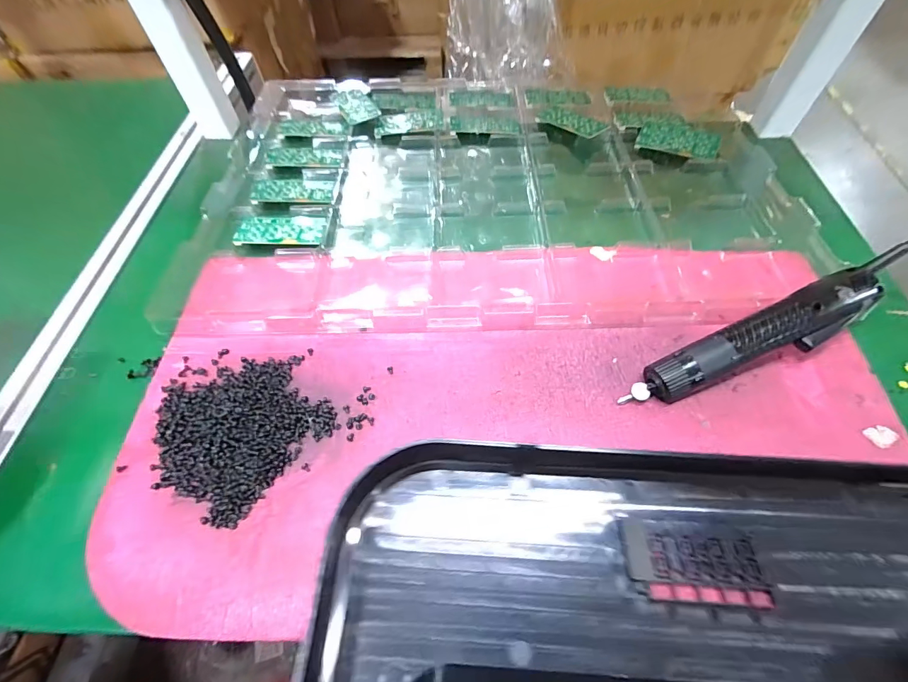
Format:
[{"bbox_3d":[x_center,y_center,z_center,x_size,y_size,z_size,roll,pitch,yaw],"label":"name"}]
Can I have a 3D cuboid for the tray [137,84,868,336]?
[{"bbox_3d":[0.053,-0.202,0.493,0.648,0.018,0.443,-1,58,2],"label":"tray"}]

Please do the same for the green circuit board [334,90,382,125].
[{"bbox_3d":[-0.139,-0.337,0.583,0.050,0.004,0.087,-21,59,-13],"label":"green circuit board"}]

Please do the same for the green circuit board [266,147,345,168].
[{"bbox_3d":[-0.191,-0.237,0.524,0.096,0.004,0.043,-1,58,2],"label":"green circuit board"}]

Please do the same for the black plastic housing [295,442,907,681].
[{"bbox_3d":[0.155,0.145,0.251,0.480,0.052,0.180,-3,58,1],"label":"black plastic housing"}]

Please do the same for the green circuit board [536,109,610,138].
[{"bbox_3d":[0.158,-0.297,0.552,0.038,0.005,0.099,-42,61,-16],"label":"green circuit board"}]

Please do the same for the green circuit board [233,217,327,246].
[{"bbox_3d":[-0.188,-0.121,0.447,0.094,0.008,0.045,2,58,3],"label":"green circuit board"}]

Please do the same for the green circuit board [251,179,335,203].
[{"bbox_3d":[-0.192,-0.179,0.486,0.096,0.005,0.045,1,58,3],"label":"green circuit board"}]

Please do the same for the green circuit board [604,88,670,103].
[{"bbox_3d":[0.270,-0.364,0.603,0.091,0.007,0.038,1,58,3],"label":"green circuit board"}]

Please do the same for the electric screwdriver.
[{"bbox_3d":[0.240,0.002,0.333,0.212,0.030,0.039,-25,60,1],"label":"electric screwdriver"}]

